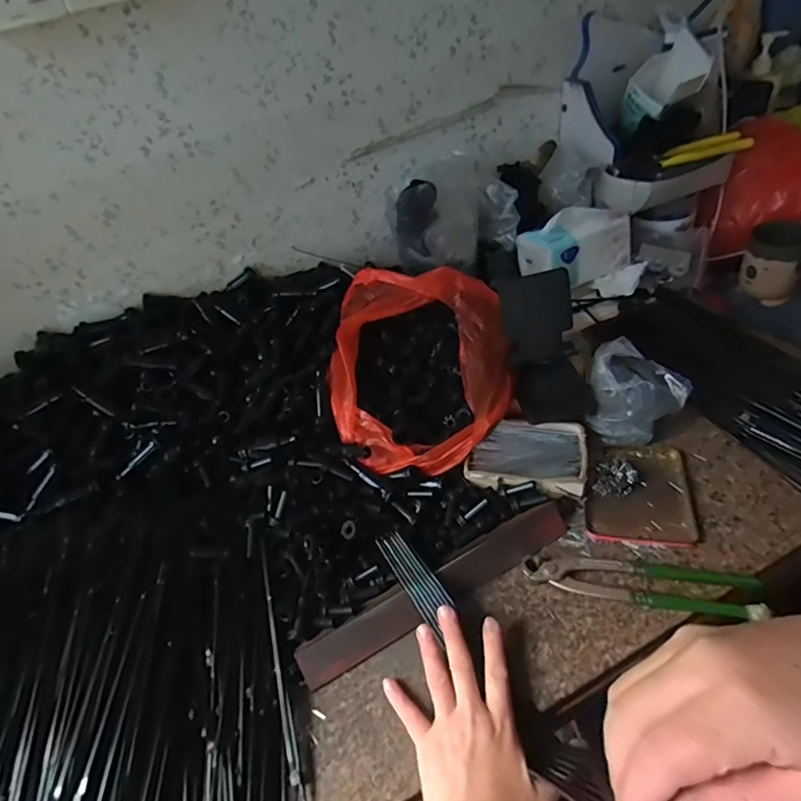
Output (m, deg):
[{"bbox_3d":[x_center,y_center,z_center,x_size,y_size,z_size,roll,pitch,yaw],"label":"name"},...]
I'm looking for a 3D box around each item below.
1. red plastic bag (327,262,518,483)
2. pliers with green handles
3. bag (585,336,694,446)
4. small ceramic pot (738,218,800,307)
[{"bbox_3d":[0.018,-0.040,0.582,0.215,0.131,0.218,2,46,16],"label":"red plastic bag"},{"bbox_3d":[0.215,0.163,0.452,0.189,0.026,0.045,5,47,18],"label":"pliers with green handles"},{"bbox_3d":[0.276,-0.011,0.582,0.102,0.056,0.120,4,46,17],"label":"bag"},{"bbox_3d":[0.579,-0.213,0.757,0.095,0.101,0.083,25,55,33],"label":"small ceramic pot"}]

